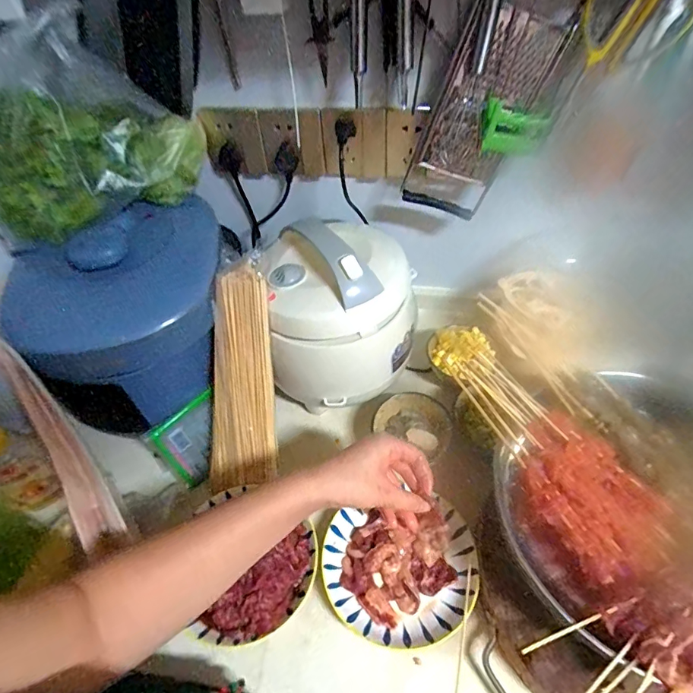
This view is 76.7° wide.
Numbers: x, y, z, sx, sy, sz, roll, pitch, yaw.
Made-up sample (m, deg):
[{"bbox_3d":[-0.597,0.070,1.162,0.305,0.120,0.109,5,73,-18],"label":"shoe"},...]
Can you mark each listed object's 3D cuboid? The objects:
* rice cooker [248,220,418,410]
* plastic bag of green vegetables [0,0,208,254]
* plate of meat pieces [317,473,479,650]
[{"bbox_3d":[-0.004,-0.052,0.614,0.201,0.197,0.210,0,50,4],"label":"rice cooker"},{"bbox_3d":[-0.351,-0.282,0.572,0.292,0.222,0.144,-20,52,-13],"label":"plastic bag of green vegetables"},{"bbox_3d":[0.063,0.251,0.512,0.167,0.030,0.171,-2,50,2],"label":"plate of meat pieces"}]

